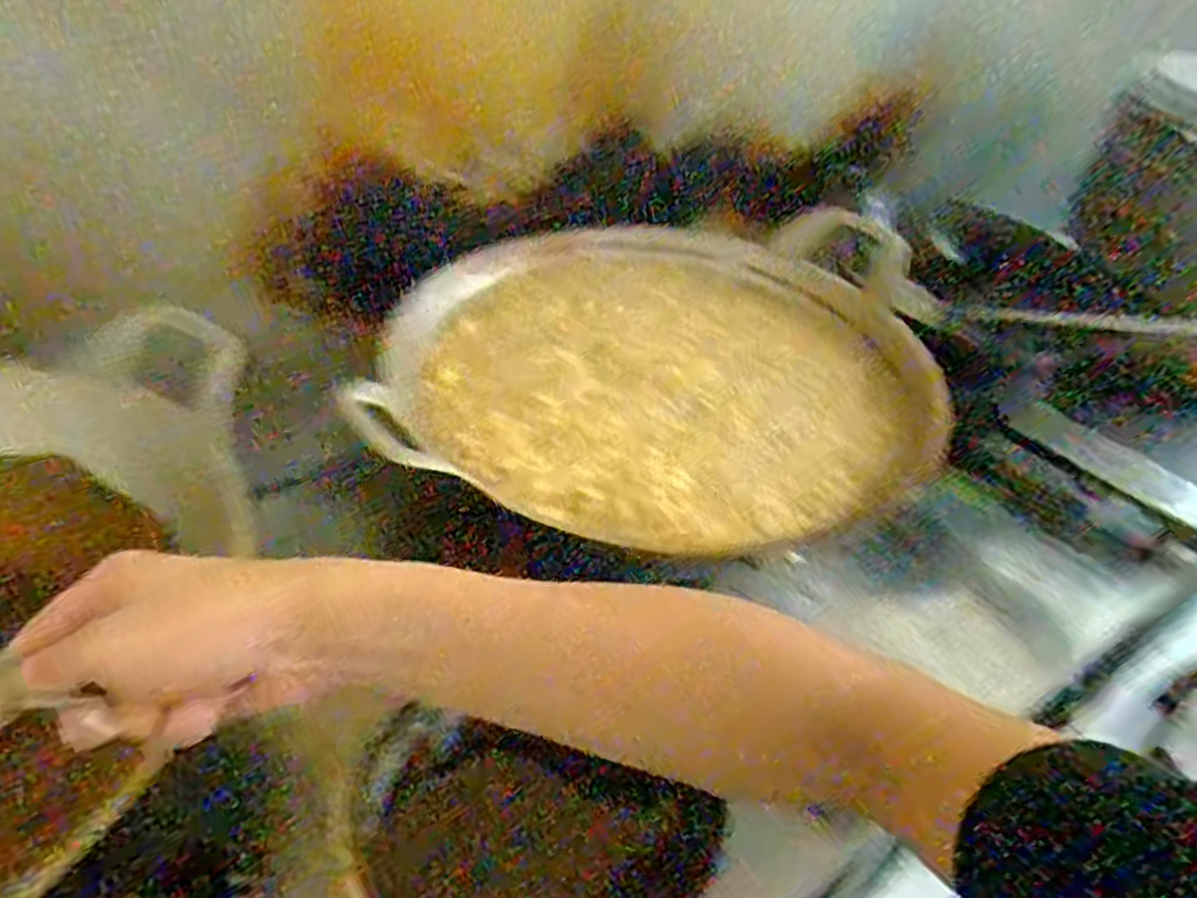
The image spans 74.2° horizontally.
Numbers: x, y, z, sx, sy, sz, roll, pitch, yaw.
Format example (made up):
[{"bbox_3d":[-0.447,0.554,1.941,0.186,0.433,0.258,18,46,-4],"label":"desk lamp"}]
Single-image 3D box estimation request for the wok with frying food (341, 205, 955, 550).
[{"bbox_3d":[0.063,-0.083,0.775,0.528,0.128,0.454,-32,56,-32],"label":"wok with frying food"}]

